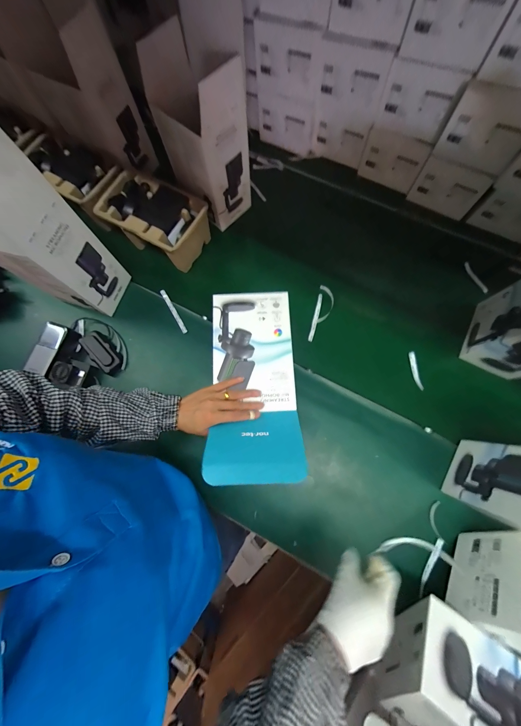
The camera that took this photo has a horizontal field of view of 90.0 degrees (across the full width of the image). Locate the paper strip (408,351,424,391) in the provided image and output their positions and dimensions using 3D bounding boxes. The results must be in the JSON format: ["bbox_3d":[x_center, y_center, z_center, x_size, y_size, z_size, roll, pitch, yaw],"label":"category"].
[{"bbox_3d":[0.348,0.018,0.582,0.015,0.019,0.085,-12,75,-2],"label":"paper strip"}]

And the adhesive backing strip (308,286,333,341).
[{"bbox_3d":[0.147,-0.117,0.619,0.041,0.022,0.142,14,76,5],"label":"adhesive backing strip"}]

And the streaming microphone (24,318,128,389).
[{"bbox_3d":[-0.392,-0.028,0.579,0.167,0.053,0.151,15,76,6],"label":"streaming microphone"}]

